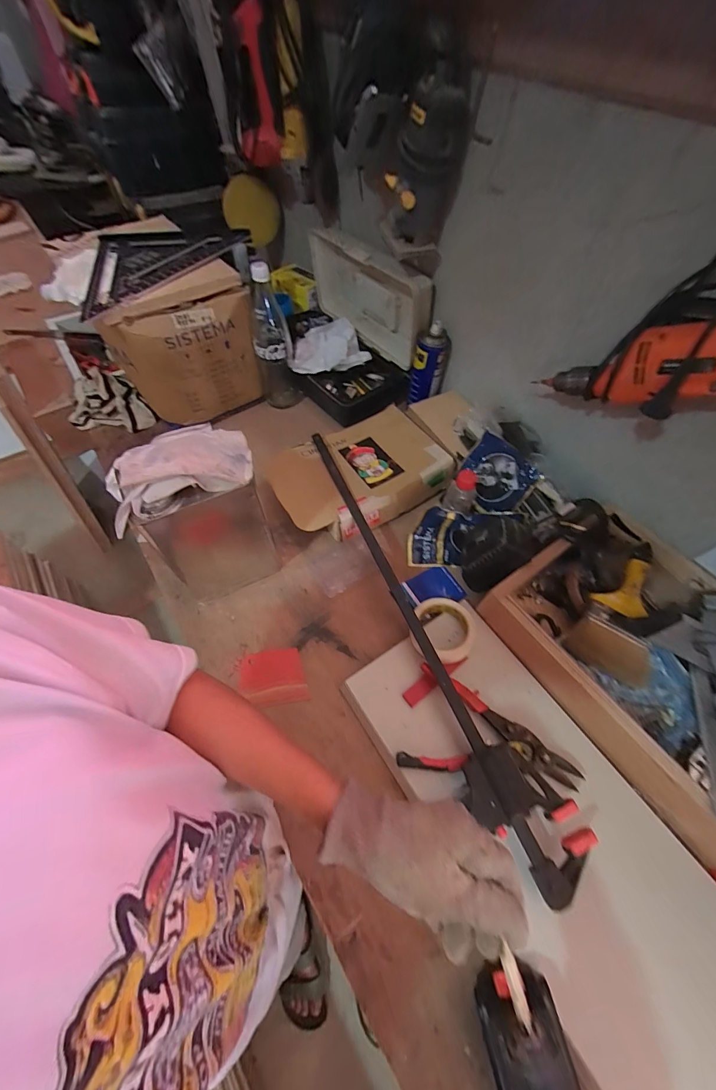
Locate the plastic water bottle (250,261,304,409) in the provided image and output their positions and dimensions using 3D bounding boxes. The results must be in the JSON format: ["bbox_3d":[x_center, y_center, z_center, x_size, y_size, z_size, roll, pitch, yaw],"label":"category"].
[{"bbox_3d":[-0.183,-0.445,0.810,0.084,0.285,0.090,-9,59,-7],"label":"plastic water bottle"}]

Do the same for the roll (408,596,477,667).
[{"bbox_3d":[0.132,0.131,0.585,0.094,0.026,0.103,1,58,-1],"label":"roll"}]

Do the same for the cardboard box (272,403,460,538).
[{"bbox_3d":[0.001,-0.146,0.740,0.321,0.077,0.220,-26,62,-16],"label":"cardboard box"}]

